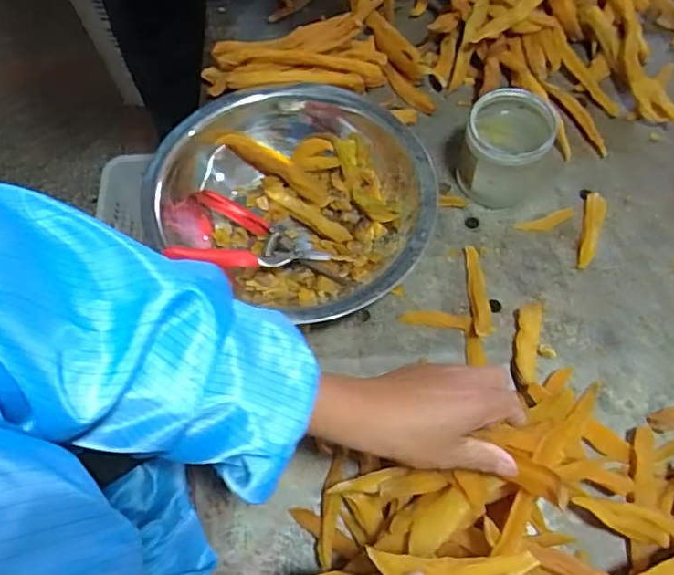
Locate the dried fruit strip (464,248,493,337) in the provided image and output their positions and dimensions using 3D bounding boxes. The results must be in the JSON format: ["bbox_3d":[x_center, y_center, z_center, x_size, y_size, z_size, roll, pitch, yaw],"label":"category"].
[{"bbox_3d":[0.137,0.003,0.574,0.017,0.010,0.104,-1,53,2],"label":"dried fruit strip"}]

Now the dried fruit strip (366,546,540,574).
[{"bbox_3d":[0.066,0.168,0.344,0.096,0.011,0.024,-5,64,16],"label":"dried fruit strip"}]

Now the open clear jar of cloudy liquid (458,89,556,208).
[{"bbox_3d":[0.171,-0.142,0.601,0.080,0.087,0.082,-1,65,2],"label":"open clear jar of cloudy liquid"}]

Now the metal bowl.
[{"bbox_3d":[-0.037,-0.092,0.598,0.274,0.072,0.247,27,69,14],"label":"metal bowl"}]

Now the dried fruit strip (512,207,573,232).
[{"bbox_3d":[0.219,-0.068,0.613,0.062,0.005,0.018,-15,66,-4],"label":"dried fruit strip"}]

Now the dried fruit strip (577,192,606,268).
[{"bbox_3d":[0.263,-0.060,0.608,0.020,0.013,0.090,18,67,10],"label":"dried fruit strip"}]

